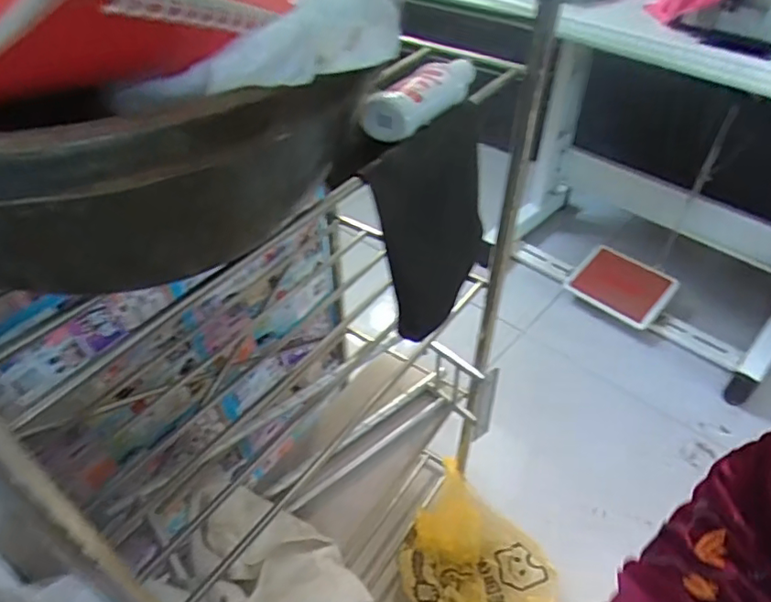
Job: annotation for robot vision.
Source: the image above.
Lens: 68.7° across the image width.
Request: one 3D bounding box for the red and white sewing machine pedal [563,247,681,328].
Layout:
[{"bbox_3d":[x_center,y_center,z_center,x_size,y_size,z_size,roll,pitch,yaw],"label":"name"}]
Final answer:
[{"bbox_3d":[0.711,-0.052,1.707,0.272,0.029,0.218,34,68,30],"label":"red and white sewing machine pedal"}]

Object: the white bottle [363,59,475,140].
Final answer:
[{"bbox_3d":[0.044,-0.198,0.531,0.040,0.039,0.160,24,49,29],"label":"white bottle"}]

